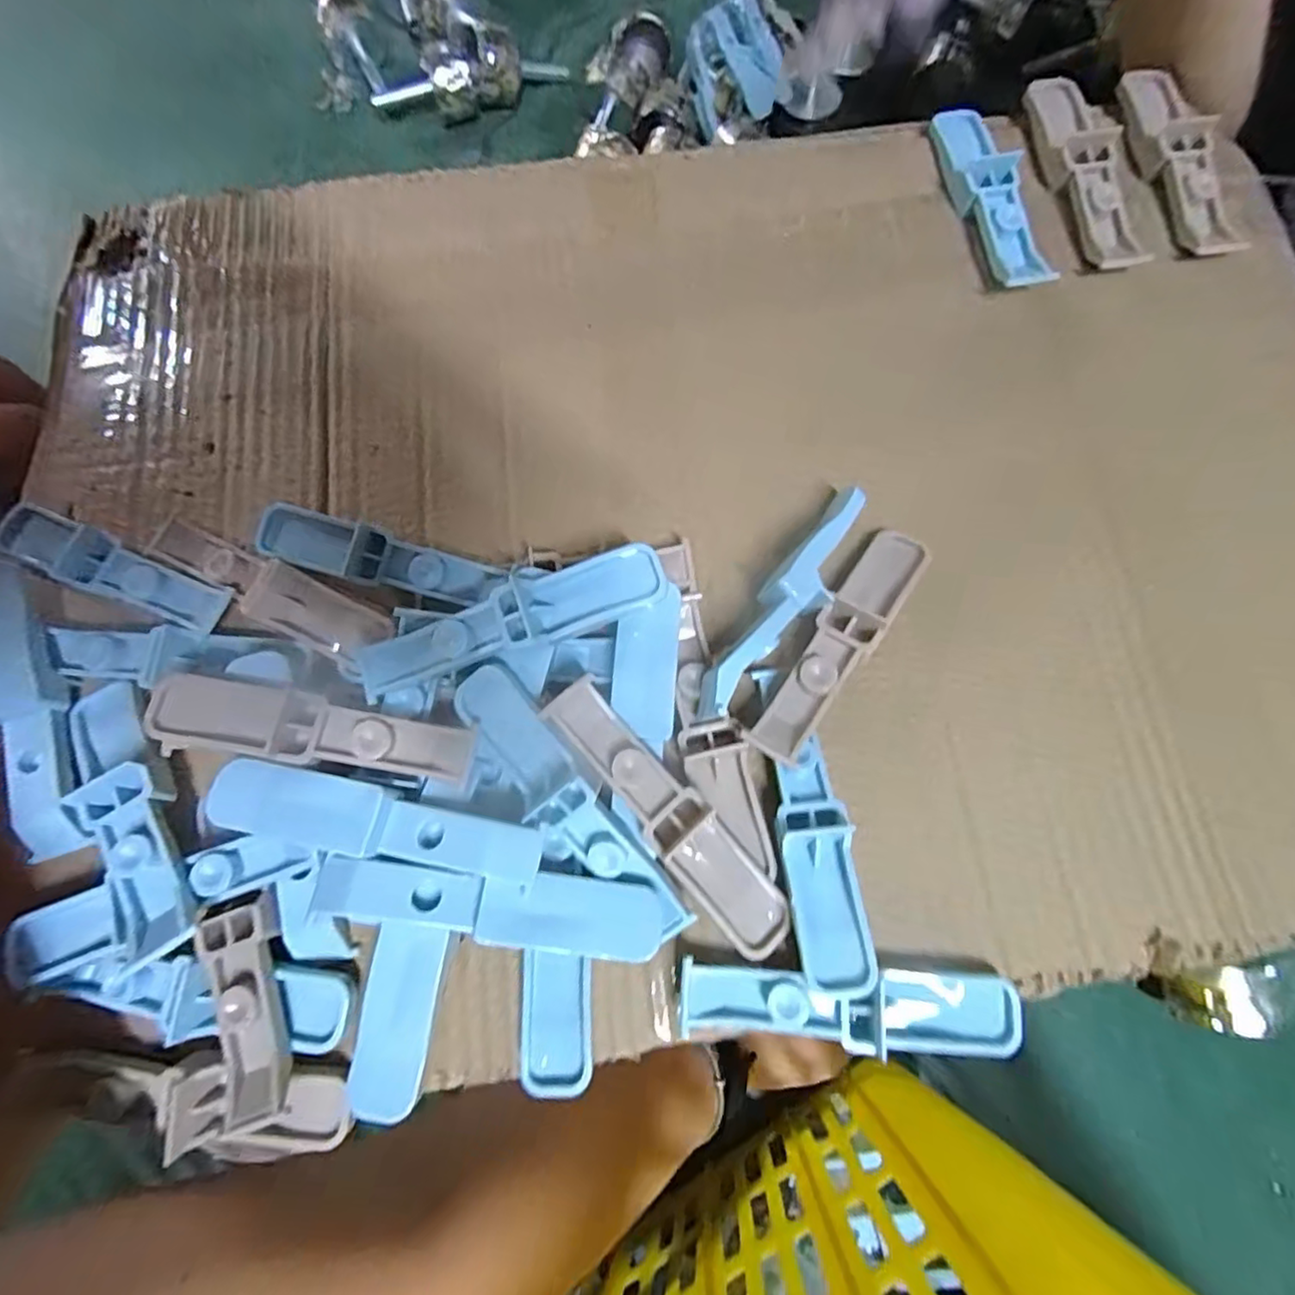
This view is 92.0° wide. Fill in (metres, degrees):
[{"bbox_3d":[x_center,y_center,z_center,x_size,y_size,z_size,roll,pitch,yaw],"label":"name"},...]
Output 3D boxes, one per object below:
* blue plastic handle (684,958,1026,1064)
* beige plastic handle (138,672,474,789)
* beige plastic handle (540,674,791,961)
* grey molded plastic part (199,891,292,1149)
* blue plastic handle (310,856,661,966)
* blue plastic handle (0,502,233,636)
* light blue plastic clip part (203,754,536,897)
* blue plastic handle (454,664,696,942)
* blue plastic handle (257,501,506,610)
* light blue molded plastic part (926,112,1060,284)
[{"bbox_3d":[0.060,0.106,0.184,0.100,0.011,0.021,3,75,3],"label":"blue plastic handle"},{"bbox_3d":[-0.102,0.025,0.191,0.097,0.009,0.021,8,75,4],"label":"beige plastic handle"},{"bbox_3d":[0.007,0.051,0.191,0.021,0.010,0.098,-41,90,-9],"label":"beige plastic handle"},{"bbox_3d":[-0.116,0.103,0.179,0.019,0.012,0.059,-19,75,-3],"label":"grey molded plastic part"},{"bbox_3d":[-0.045,0.074,0.178,0.097,0.007,0.020,8,61,-3],"label":"blue plastic handle"},{"bbox_3d":[-0.192,-0.028,0.224,0.093,0.010,0.021,21,77,7],"label":"blue plastic handle"},{"bbox_3d":[-0.080,0.051,0.183,0.098,0.008,0.020,11,76,5],"label":"light blue plastic clip part"},{"bbox_3d":[-0.024,0.048,0.192,0.022,0.018,0.097,-37,77,-8],"label":"blue plastic handle"},{"bbox_3d":[-0.098,-0.031,0.225,0.092,0.014,0.020,17,76,6],"label":"blue plastic handle"},{"bbox_3d":[0.142,-0.192,0.260,0.025,0.018,0.092,-12,75,-1],"label":"light blue molded plastic part"}]

